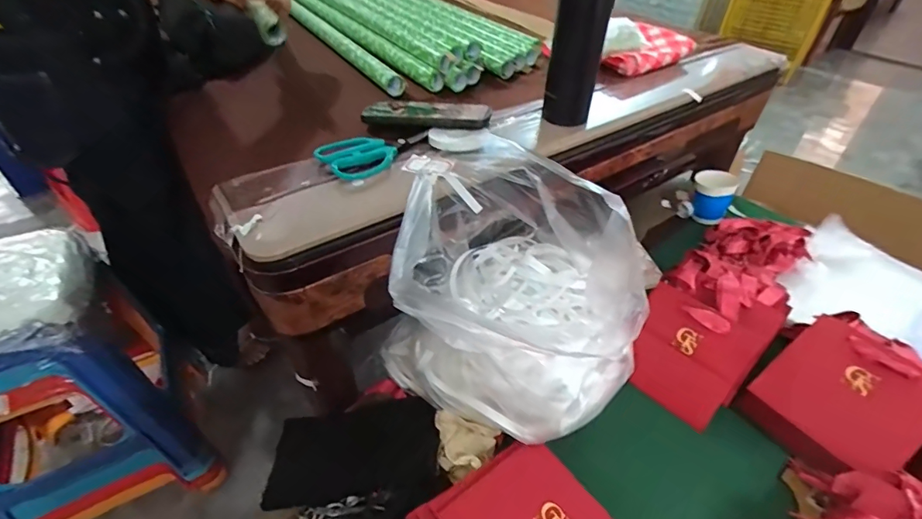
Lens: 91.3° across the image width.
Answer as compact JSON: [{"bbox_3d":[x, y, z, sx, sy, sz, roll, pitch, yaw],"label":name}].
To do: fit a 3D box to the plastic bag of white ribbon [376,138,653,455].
[{"bbox_3d":[0.035,0.051,0.511,0.240,0.246,0.278,-23,47,-24],"label":"plastic bag of white ribbon"}]

